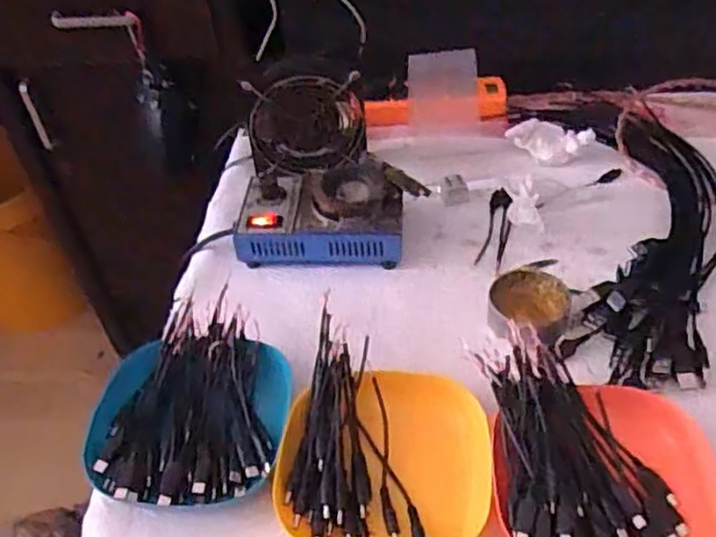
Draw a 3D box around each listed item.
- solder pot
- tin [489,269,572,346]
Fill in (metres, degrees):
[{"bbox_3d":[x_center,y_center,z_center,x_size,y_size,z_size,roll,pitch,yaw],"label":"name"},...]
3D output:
[{"bbox_3d":[-0.033,-0.051,0.654,0.153,0.061,0.098,-2,45,4],"label":"solder pot"},{"bbox_3d":[0.138,0.032,0.571,0.061,0.027,0.058,-3,45,3],"label":"tin"}]

